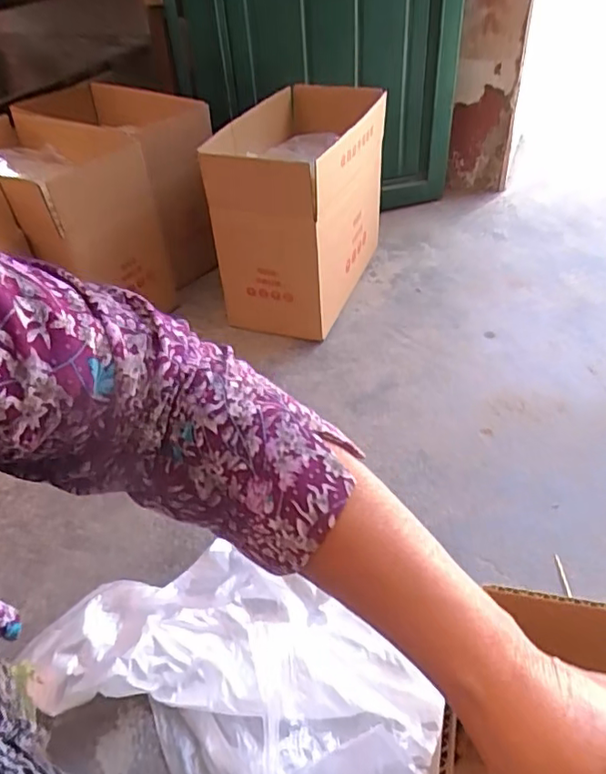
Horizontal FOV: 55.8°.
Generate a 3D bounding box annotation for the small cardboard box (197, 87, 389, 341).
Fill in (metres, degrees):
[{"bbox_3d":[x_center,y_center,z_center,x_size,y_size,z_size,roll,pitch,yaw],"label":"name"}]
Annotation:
[{"bbox_3d":[-0.007,-0.338,1.102,0.234,0.328,0.394,13,43,17],"label":"small cardboard box"}]

